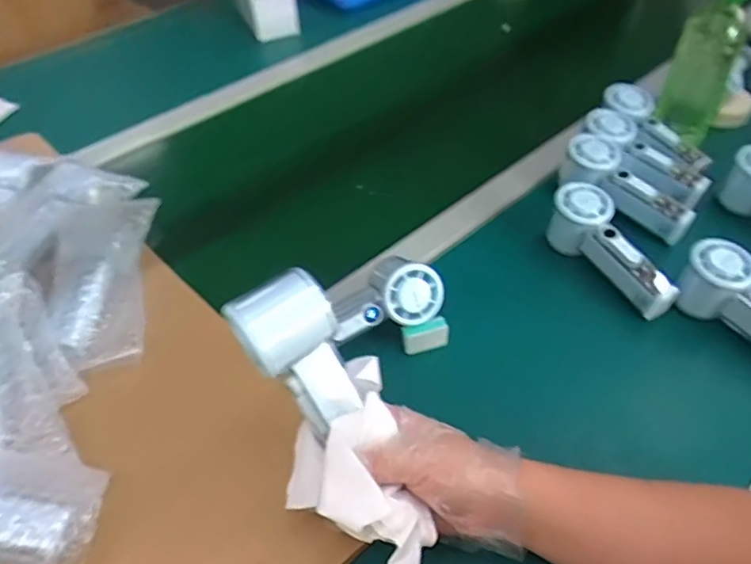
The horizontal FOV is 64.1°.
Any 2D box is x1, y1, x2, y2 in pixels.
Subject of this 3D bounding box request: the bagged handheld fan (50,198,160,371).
[{"bbox_3d":[-0.271,-0.004,0.602,0.087,0.047,0.211,-9,46,-5],"label":"bagged handheld fan"}]

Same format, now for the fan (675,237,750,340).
[{"bbox_3d":[0.349,0.030,0.553,0.056,0.059,0.154,-32,66,-24],"label":"fan"}]

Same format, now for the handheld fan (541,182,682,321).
[{"bbox_3d":[0.239,-0.031,0.615,0.052,0.061,0.158,-26,65,-20],"label":"handheld fan"}]

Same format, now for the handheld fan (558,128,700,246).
[{"bbox_3d":[0.280,-0.105,0.674,0.052,0.050,0.158,-35,68,-26],"label":"handheld fan"}]

